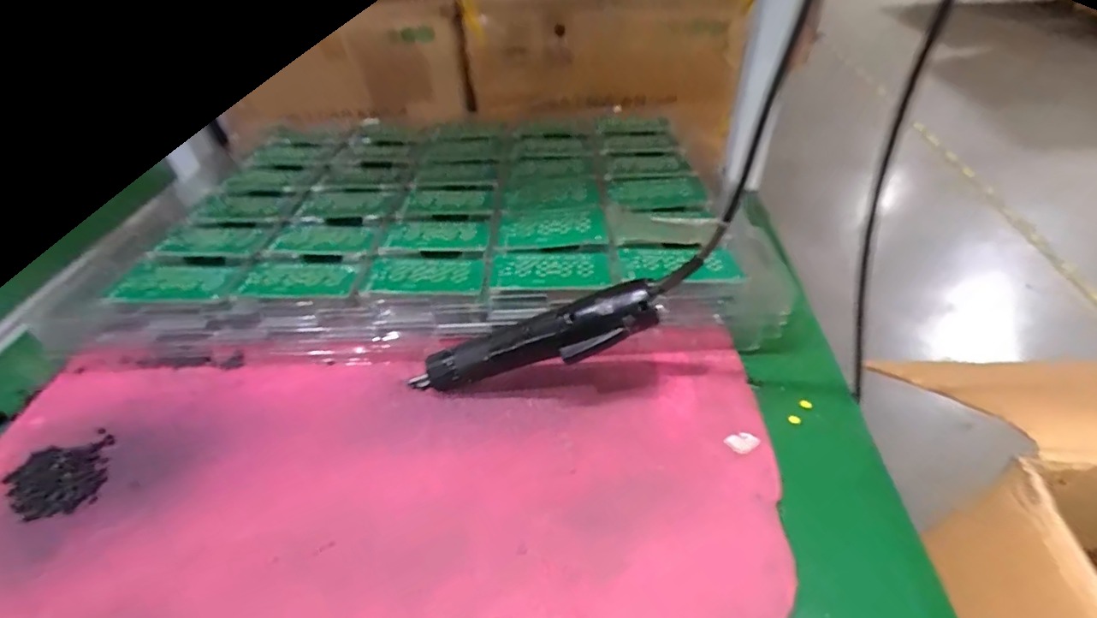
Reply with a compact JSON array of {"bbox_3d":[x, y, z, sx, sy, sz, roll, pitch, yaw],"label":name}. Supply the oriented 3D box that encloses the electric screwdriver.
[{"bbox_3d":[-0.018,0.030,0.410,0.216,0.035,0.033,-20,37,23],"label":"electric screwdriver"}]

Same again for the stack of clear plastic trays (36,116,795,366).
[{"bbox_3d":[-0.129,-0.140,0.606,0.665,0.059,0.452,-3,43,2],"label":"stack of clear plastic trays"}]

